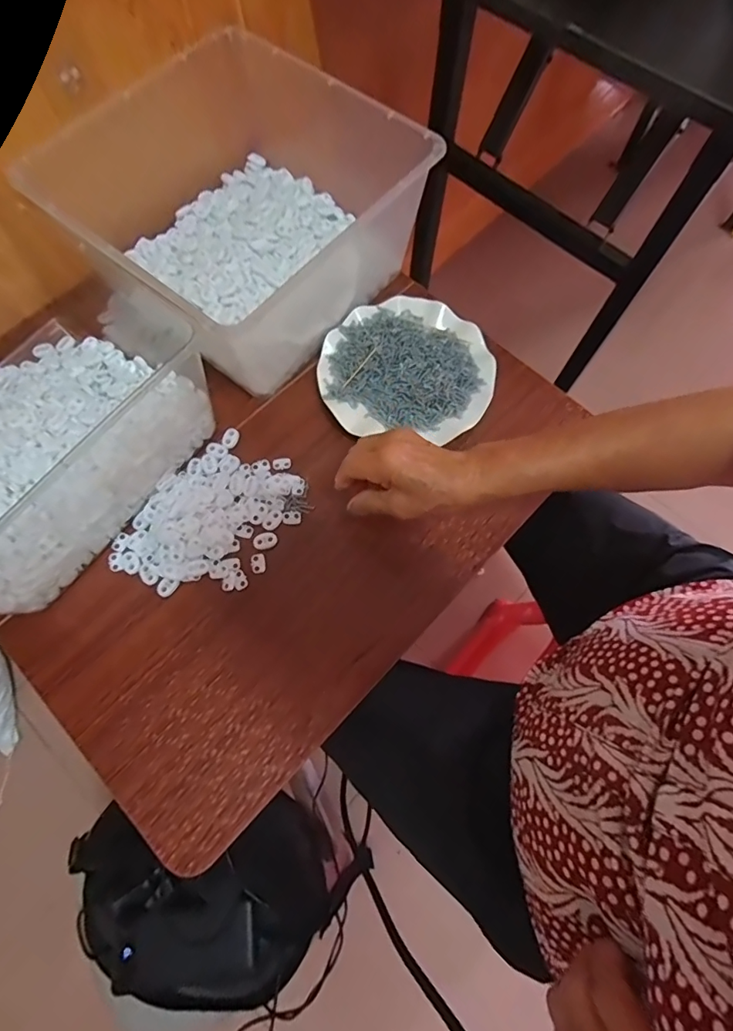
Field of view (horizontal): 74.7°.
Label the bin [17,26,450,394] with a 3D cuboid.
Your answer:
[{"bbox_3d":[-0.146,-0.330,0.512,0.335,0.138,0.307,39,78,11],"label":"bin"}]

